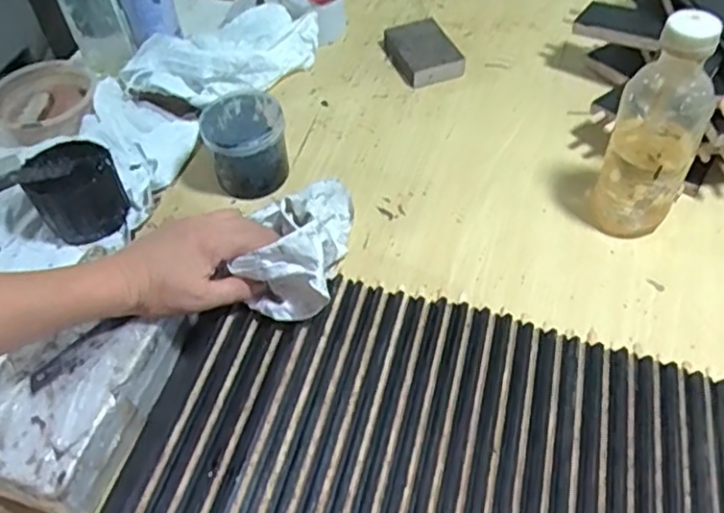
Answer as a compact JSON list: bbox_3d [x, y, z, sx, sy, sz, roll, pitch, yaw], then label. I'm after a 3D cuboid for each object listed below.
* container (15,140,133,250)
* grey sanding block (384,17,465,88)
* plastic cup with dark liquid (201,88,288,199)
[{"bbox_3d":[-0.293,-0.070,0.666,0.085,0.067,0.092,-34,57,-22],"label":"container"},{"bbox_3d":[0.080,-0.257,0.818,0.081,0.023,0.111,-16,52,-9],"label":"grey sanding block"},{"bbox_3d":[-0.117,-0.113,0.674,0.078,0.080,0.080,-2,51,2],"label":"plastic cup with dark liquid"}]

